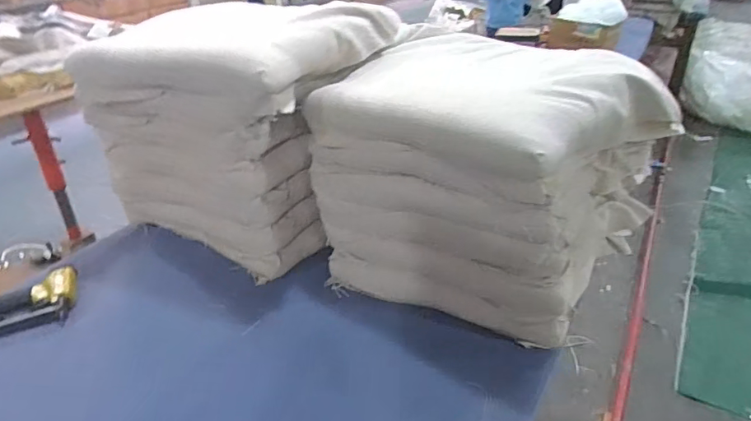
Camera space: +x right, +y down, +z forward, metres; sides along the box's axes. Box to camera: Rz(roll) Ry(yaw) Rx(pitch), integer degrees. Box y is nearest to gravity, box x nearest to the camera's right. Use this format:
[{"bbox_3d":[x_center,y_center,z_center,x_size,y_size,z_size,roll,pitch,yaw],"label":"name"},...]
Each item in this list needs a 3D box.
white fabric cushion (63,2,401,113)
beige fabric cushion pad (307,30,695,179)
[{"bbox_3d":[-0.253,-0.331,1.045,0.483,0.112,0.462,12,34,21],"label":"white fabric cushion"},{"bbox_3d":[0.193,-0.189,0.897,0.522,0.112,0.391,21,37,32],"label":"beige fabric cushion pad"}]

